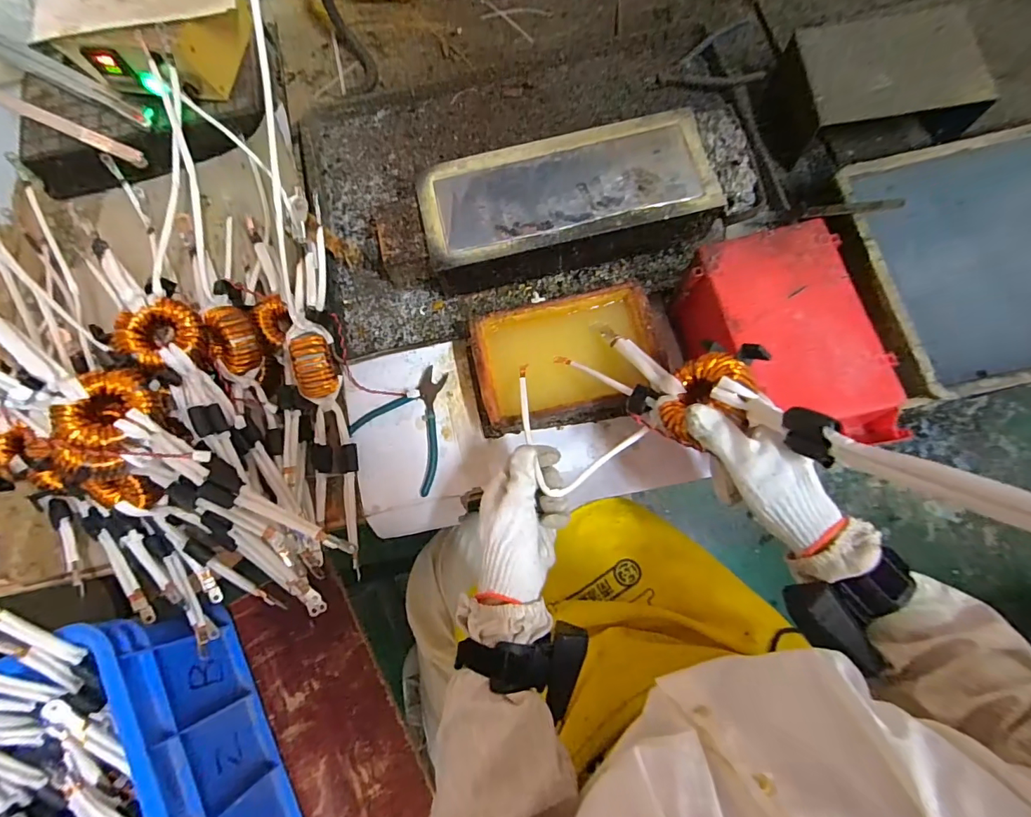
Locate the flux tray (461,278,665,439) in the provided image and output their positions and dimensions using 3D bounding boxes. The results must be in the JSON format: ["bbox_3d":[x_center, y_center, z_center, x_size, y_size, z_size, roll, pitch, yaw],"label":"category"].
[{"bbox_3d":[0.054,-0.052,0.546,0.205,0.070,0.136,-14,77,-1],"label":"flux tray"}]

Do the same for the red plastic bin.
[{"bbox_3d":[0.275,-0.060,0.505,0.155,0.111,0.230,-11,77,-1],"label":"red plastic bin"}]

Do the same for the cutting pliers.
[{"bbox_3d":[-0.117,0.014,0.567,0.124,0.017,0.125,36,81,9],"label":"cutting pliers"}]

